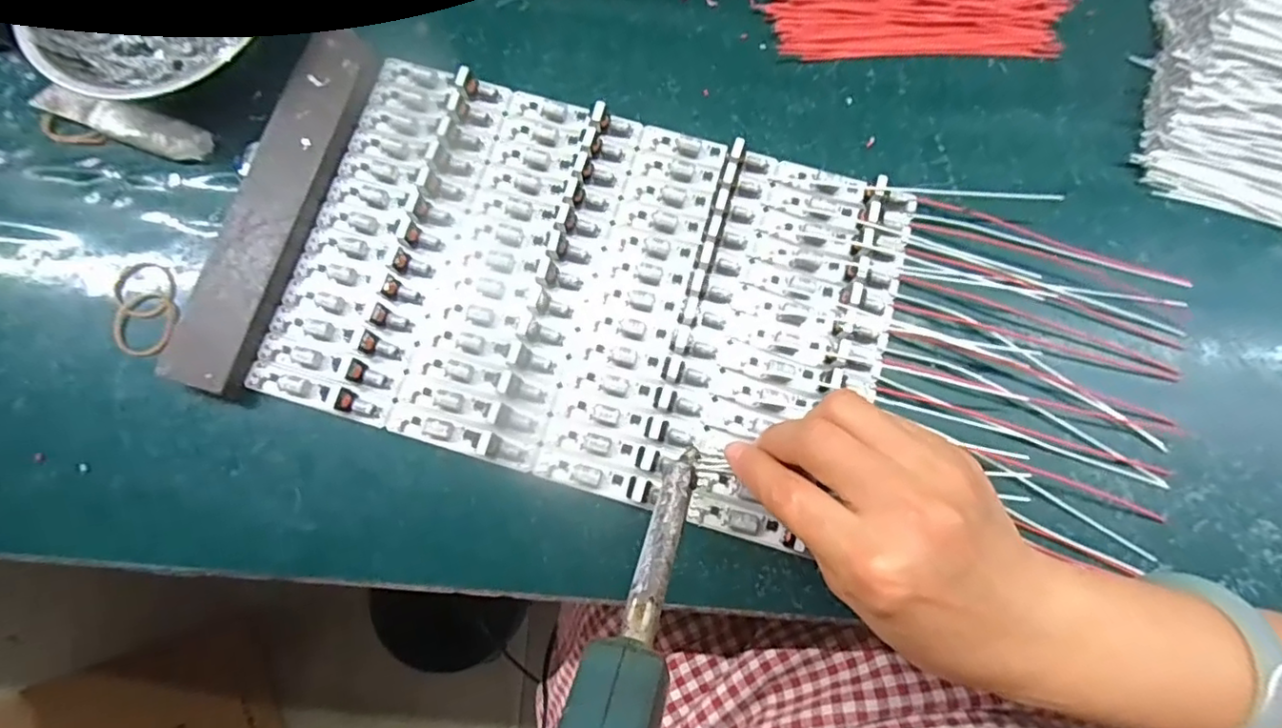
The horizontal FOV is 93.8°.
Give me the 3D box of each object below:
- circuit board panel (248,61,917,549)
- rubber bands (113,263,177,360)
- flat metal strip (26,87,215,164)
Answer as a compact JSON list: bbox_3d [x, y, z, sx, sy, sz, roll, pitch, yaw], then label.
[{"bbox_3d":[-0.026,-0.038,0.300,0.293,0.012,0.185,16,78,3],"label":"circuit board panel"},{"bbox_3d":[-0.247,-0.027,0.300,0.032,0.006,0.046,-1,77,0],"label":"rubber bands"},{"bbox_3d":[-0.280,-0.130,0.322,0.104,0.006,0.021,19,78,4],"label":"flat metal strip"}]

